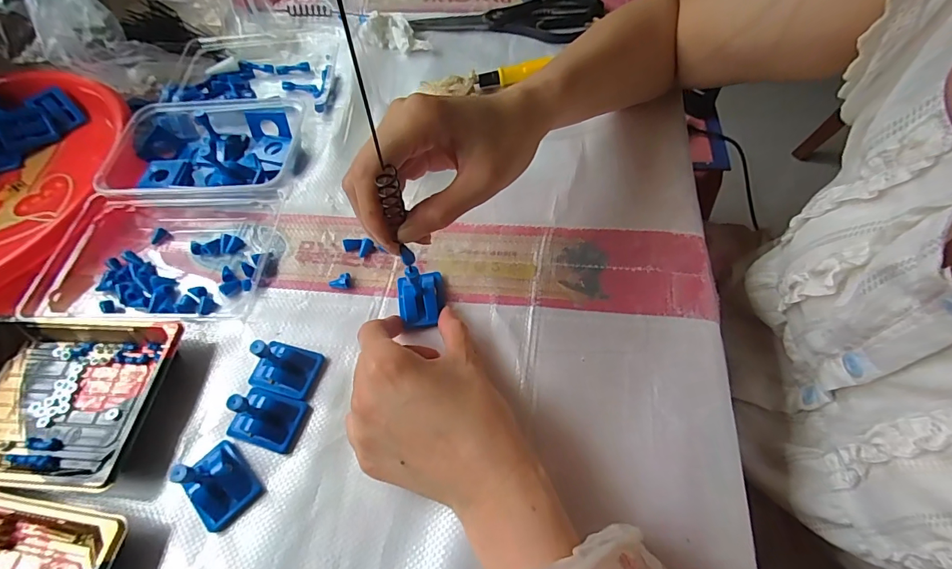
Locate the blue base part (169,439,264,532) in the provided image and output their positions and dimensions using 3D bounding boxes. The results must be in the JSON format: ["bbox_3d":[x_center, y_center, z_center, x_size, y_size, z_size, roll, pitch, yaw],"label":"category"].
[{"bbox_3d":[-0.158,0.115,0.259,0.044,0.045,0.034,38,68,23],"label":"blue base part"}]

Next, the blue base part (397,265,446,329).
[{"bbox_3d":[-0.041,0.005,0.327,0.033,0.019,0.049,-10,59,-2],"label":"blue base part"}]

